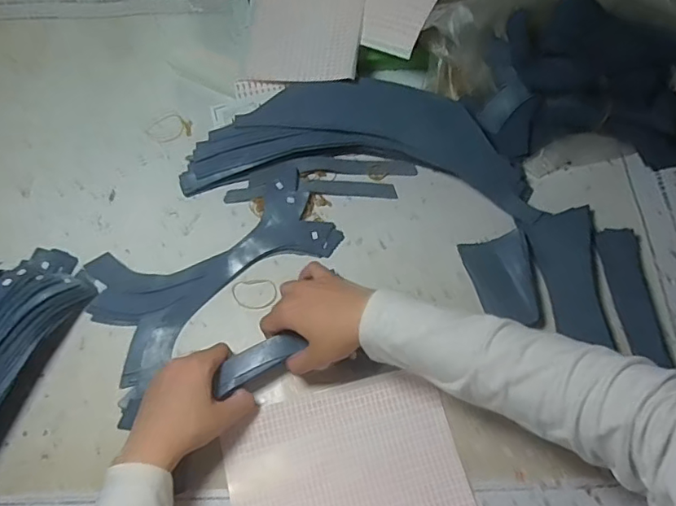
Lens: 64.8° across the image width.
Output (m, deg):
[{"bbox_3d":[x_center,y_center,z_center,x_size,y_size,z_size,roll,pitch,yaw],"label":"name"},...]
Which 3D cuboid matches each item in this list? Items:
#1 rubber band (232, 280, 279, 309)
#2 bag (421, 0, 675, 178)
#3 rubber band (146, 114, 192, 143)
[{"bbox_3d":[-0.085,0.041,0.543,0.045,0.004,0.031,-5,66,-1],"label":"rubber band"},{"bbox_3d":[0.271,-0.224,0.588,0.339,0.120,0.232,-1,66,1],"label":"bag"},{"bbox_3d":[-0.200,-0.149,0.632,0.054,0.004,0.036,-16,67,-6],"label":"rubber band"}]

